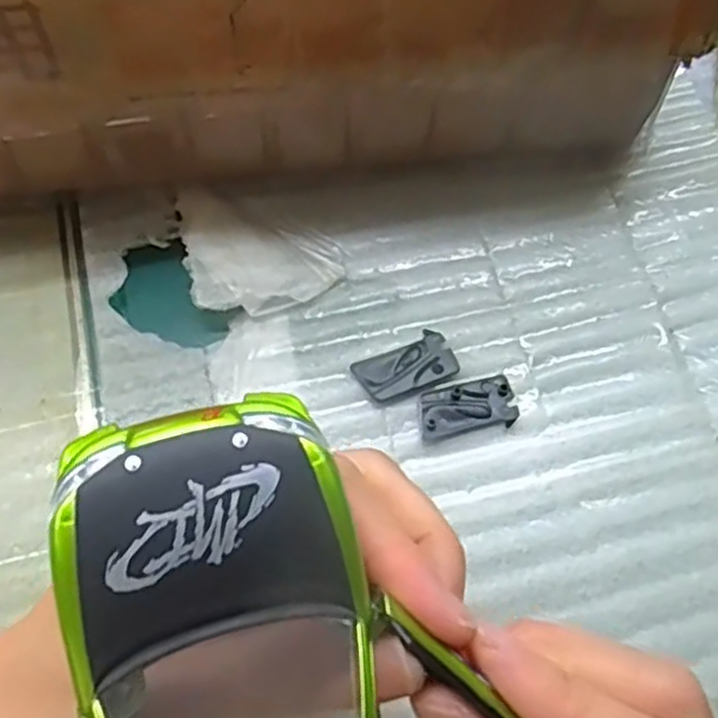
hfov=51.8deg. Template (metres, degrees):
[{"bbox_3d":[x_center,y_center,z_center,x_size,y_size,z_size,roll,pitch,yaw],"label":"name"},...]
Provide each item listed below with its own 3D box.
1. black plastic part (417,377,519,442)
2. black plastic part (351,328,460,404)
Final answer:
[{"bbox_3d":[0.036,0.016,0.247,0.033,0.004,0.017,-12,69,-7],"label":"black plastic part"},{"bbox_3d":[0.016,0.003,0.251,0.034,0.004,0.018,-22,70,-11],"label":"black plastic part"}]

